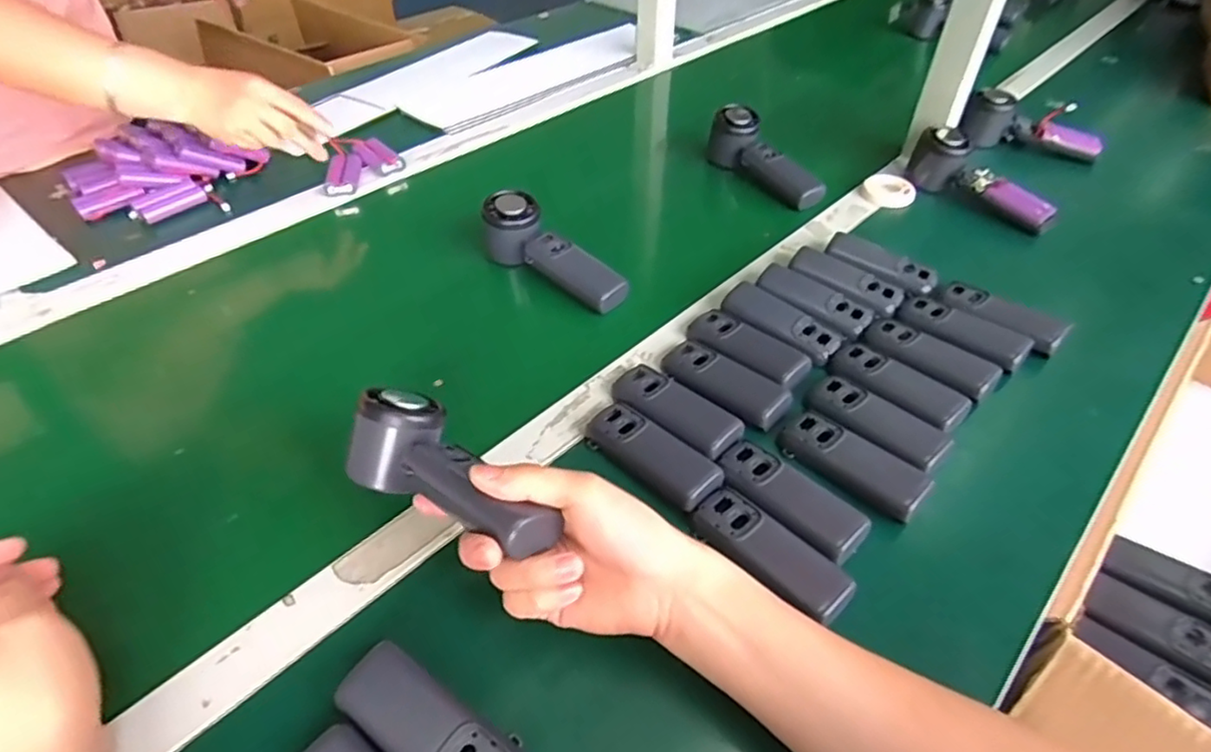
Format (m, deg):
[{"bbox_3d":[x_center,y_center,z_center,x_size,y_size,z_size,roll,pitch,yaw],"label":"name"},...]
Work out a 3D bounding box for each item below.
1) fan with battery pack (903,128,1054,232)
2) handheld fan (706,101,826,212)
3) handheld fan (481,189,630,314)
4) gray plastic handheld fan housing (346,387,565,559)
[{"bbox_3d":[0.414,-0.214,0.704,0.054,0.055,0.159,-23,50,-22],"label":"fan with battery pack"},{"bbox_3d":[0.187,-0.250,0.752,0.040,0.063,0.160,-29,64,-27],"label":"handheld fan"},{"bbox_3d":[-0.050,-0.117,0.604,0.157,0.052,0.053,34,53,29],"label":"handheld fan"},{"bbox_3d":[-0.090,0.058,0.378,0.147,0.048,0.062,27,50,33],"label":"gray plastic handheld fan housing"}]

